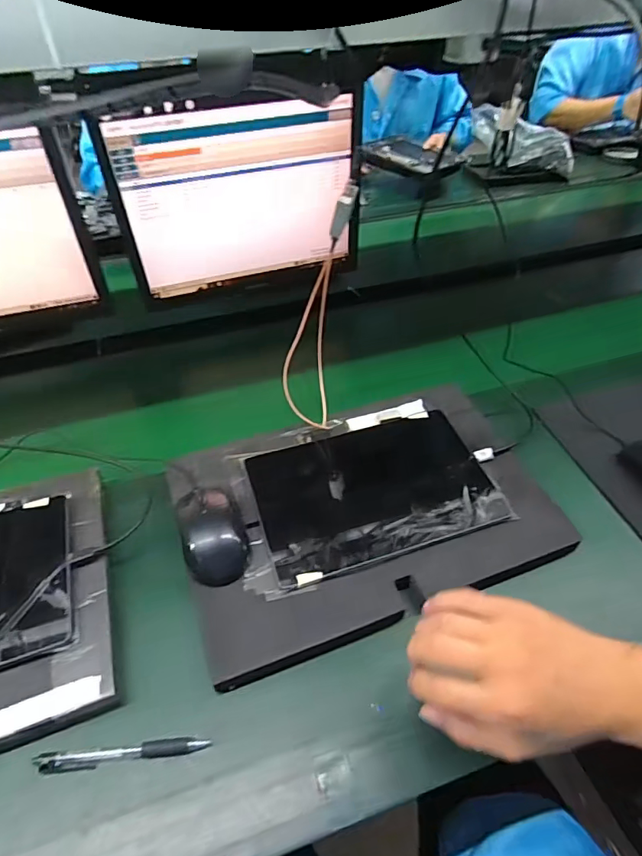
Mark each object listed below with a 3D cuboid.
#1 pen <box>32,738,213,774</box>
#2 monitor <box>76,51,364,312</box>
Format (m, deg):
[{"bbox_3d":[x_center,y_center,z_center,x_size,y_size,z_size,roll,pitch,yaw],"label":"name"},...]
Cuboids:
[{"bbox_3d":[-0.162,0.267,0.403,0.137,0.009,0.015,-4,45,-3],"label":"pen"},{"bbox_3d":[-0.115,-0.337,0.743,0.359,0.287,0.051,-11,46,-9],"label":"monitor"}]

